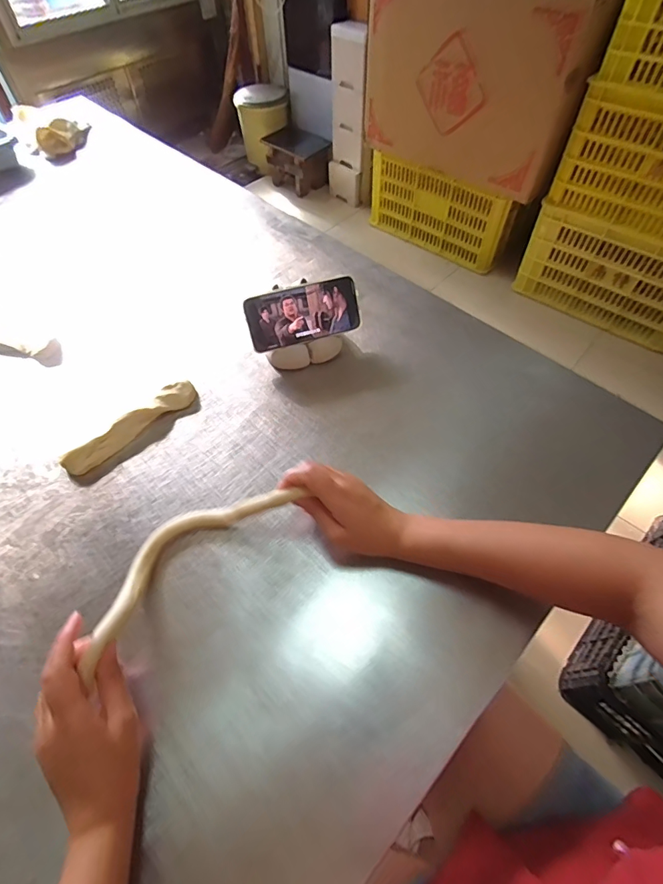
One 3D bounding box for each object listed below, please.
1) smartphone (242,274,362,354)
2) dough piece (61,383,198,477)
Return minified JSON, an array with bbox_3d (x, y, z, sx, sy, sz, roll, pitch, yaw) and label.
[{"bbox_3d":[-0.036,-0.169,0.566,0.149,0.071,0.006,-18,22,-12],"label":"smartphone"},{"bbox_3d":[-0.243,-0.020,0.528,0.031,0.025,0.172,39,65,24],"label":"dough piece"}]

